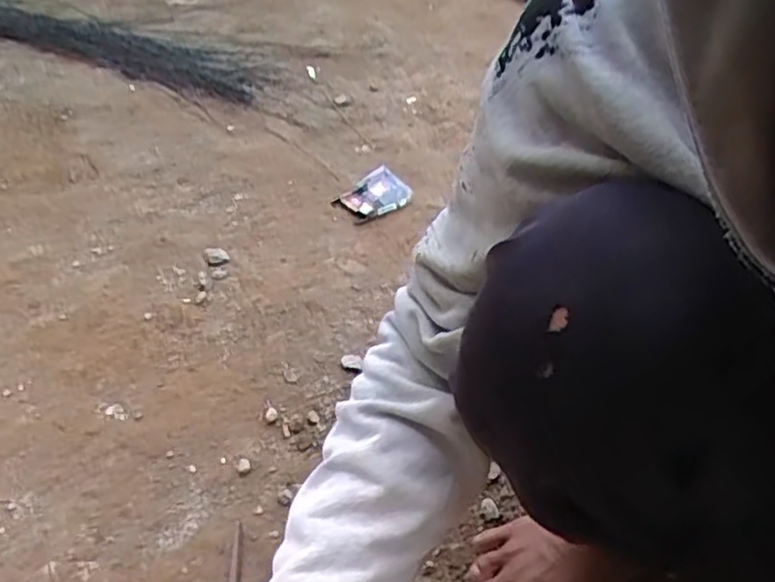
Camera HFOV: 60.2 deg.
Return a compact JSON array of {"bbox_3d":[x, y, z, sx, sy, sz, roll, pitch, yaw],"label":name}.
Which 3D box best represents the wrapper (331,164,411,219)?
[{"bbox_3d":[-0.017,-0.124,0.873,0.084,0.027,0.067,-35,58,-30],"label":"wrapper"}]

